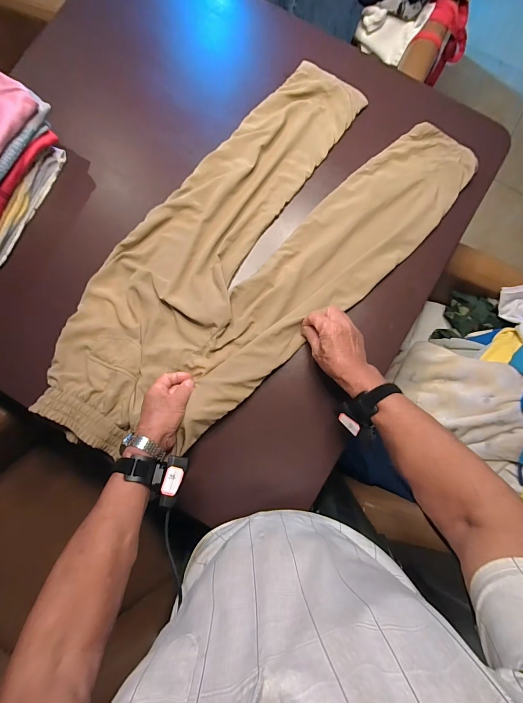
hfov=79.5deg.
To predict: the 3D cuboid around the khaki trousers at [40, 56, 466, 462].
[{"bbox_3d":[-0.020,-0.171,0.591,0.418,0.055,0.846,41,85,3],"label":"khaki trousers"}]

